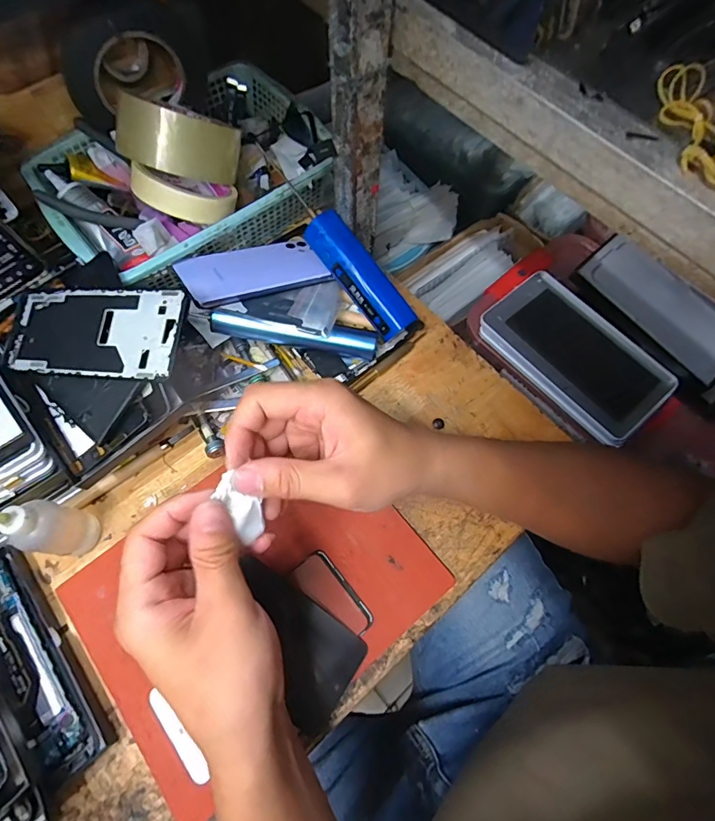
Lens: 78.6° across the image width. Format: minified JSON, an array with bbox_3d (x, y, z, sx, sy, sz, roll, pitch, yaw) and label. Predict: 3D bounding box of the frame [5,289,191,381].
[{"bbox_3d":[-0.212,-0.063,0.352,0.161,0.005,0.071,4,79,14],"label":"frame"}]

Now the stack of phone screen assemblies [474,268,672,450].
[{"bbox_3d":[0.225,-0.060,0.457,0.100,0.028,0.185,-37,73,-16],"label":"stack of phone screen assemblies"}]

